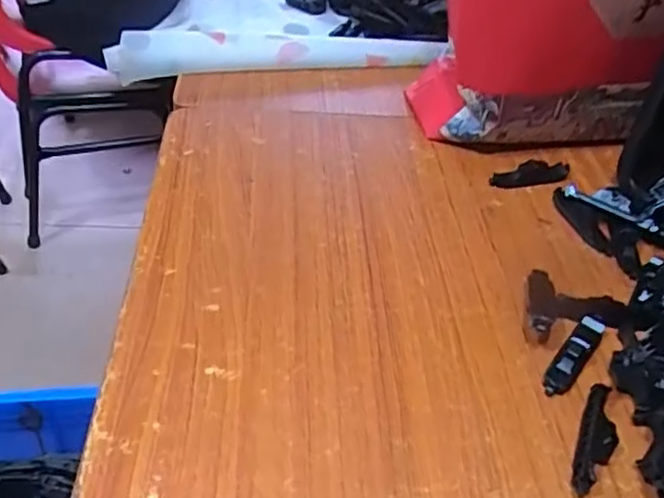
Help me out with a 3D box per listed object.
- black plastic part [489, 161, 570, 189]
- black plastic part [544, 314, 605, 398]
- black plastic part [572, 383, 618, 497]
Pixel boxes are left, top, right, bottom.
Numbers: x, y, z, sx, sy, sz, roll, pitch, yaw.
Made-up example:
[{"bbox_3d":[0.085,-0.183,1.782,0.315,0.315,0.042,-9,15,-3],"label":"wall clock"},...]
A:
[{"bbox_3d":[0.191,-0.071,0.620,0.088,0.012,0.029,-12,44,-20],"label":"black plastic part"},{"bbox_3d":[0.172,0.070,0.459,0.017,0.017,0.082,29,46,24],"label":"black plastic part"},{"bbox_3d":[0.166,0.119,0.408,0.021,0.016,0.078,19,43,14],"label":"black plastic part"}]

